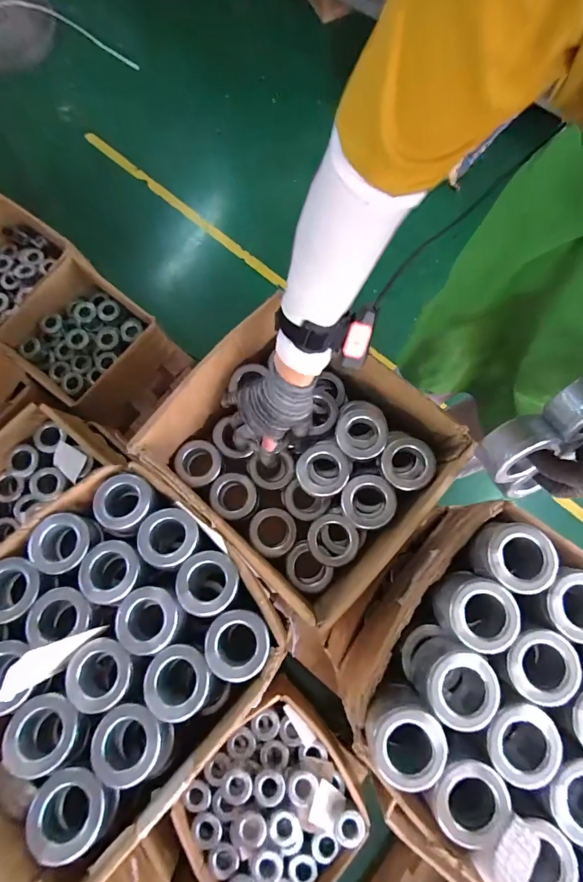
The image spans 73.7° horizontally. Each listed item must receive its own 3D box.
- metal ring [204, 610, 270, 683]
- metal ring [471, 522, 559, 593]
[{"bbox_3d":[-0.060,0.225,0.428,0.070,0.015,0.068,0,79,0],"label":"metal ring"},{"bbox_3d":[0.240,0.125,0.425,0.065,0.058,0.067,0,79,0],"label":"metal ring"}]

